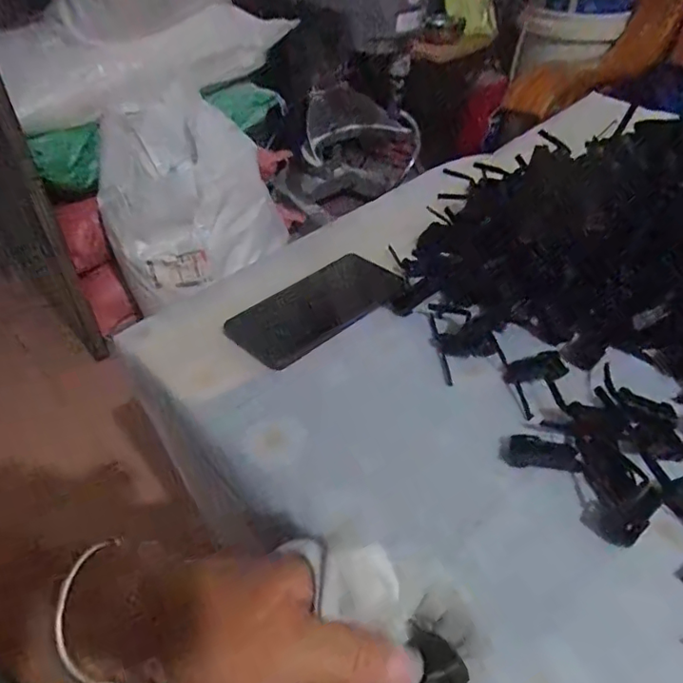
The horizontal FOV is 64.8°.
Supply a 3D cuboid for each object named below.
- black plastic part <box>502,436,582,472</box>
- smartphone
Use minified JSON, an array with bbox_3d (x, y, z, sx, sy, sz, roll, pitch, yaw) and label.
[{"bbox_3d":[0.142,0.079,0.381,0.052,0.008,0.022,4,43,5],"label":"black plastic part"},{"bbox_3d":[-0.021,-0.036,0.498,0.165,0.008,0.079,-32,51,-30],"label":"smartphone"}]

